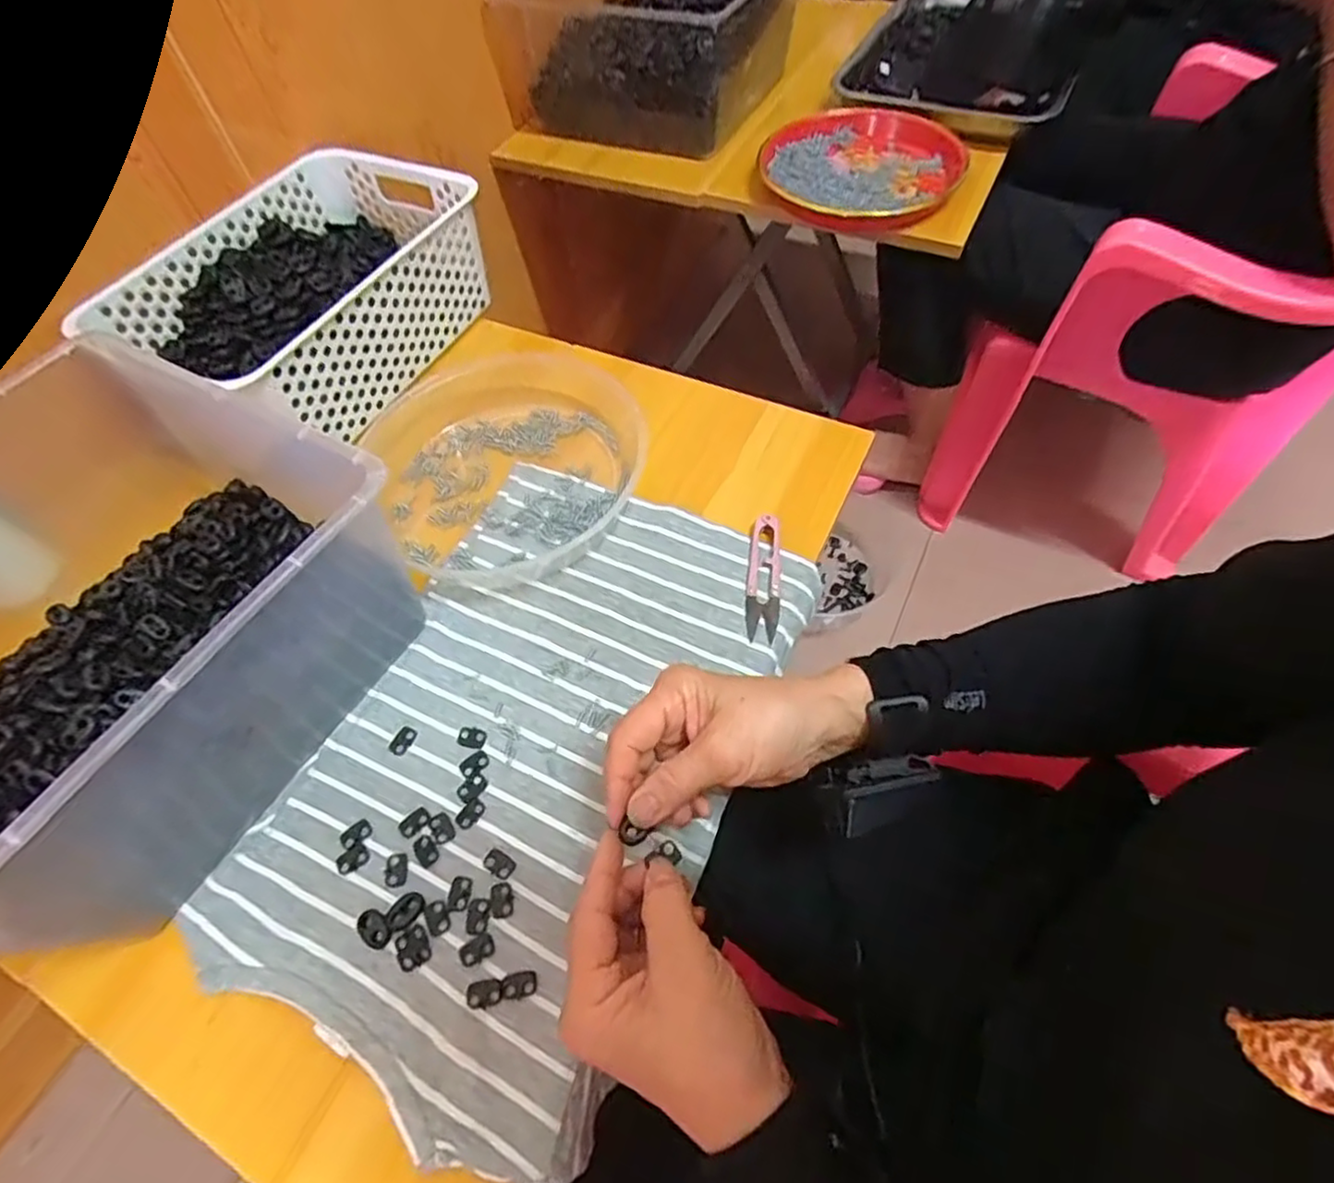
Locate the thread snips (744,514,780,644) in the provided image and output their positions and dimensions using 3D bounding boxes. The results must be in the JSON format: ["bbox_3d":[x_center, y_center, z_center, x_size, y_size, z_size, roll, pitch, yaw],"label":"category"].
[{"bbox_3d":[0.069,-0.012,0.473,0.023,0.013,0.097,3,57,4],"label":"thread snips"}]

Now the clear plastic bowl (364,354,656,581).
[{"bbox_3d":[-0.135,-0.119,0.538,0.214,0.042,0.226,-1,57,2],"label":"clear plastic bowl"}]

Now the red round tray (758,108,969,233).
[{"bbox_3d":[0.212,-0.470,0.741,0.199,0.030,0.218,-2,58,3],"label":"red round tray"}]

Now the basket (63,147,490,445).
[{"bbox_3d":[-0.316,-0.265,0.602,0.205,0.104,0.287,22,61,16],"label":"basket"}]

